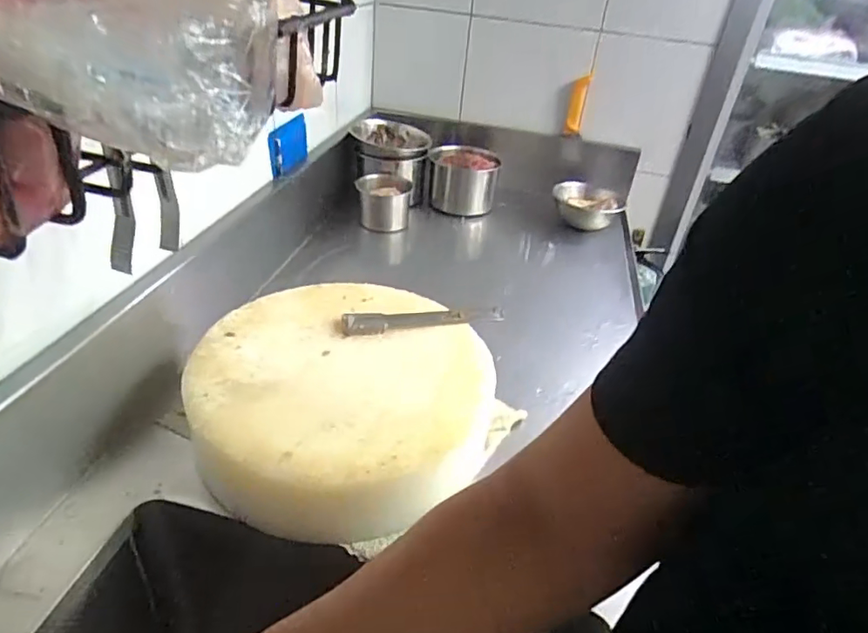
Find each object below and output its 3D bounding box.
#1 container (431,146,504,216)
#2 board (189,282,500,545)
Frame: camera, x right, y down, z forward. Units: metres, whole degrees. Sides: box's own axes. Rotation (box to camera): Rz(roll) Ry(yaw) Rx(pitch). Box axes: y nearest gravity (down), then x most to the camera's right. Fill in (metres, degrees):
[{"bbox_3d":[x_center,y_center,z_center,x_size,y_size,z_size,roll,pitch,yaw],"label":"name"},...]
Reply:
[{"bbox_3d":[0.068,-0.329,1.340,0.167,0.133,0.153,4,34,-4],"label":"container"},{"bbox_3d":[-0.112,0.098,0.694,0.343,0.096,0.337,5,34,-3],"label":"board"}]

